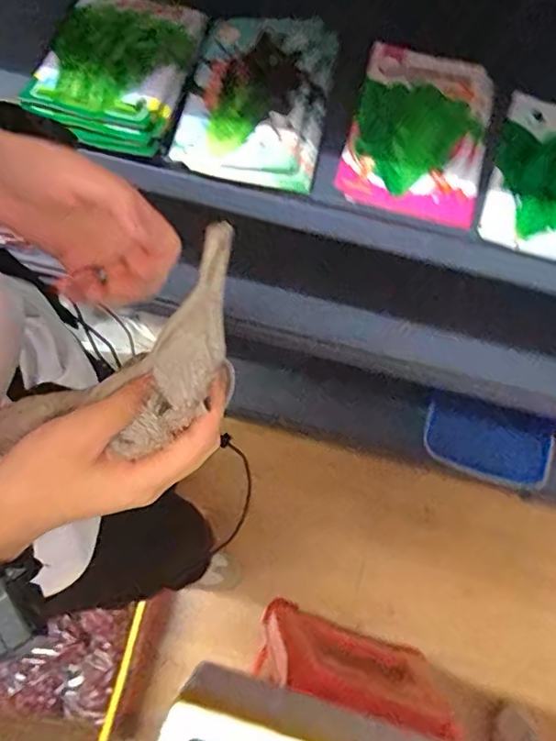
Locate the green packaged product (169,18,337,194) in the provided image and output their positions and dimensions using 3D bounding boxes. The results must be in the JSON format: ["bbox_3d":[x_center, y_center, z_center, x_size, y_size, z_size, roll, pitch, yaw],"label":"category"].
[{"bbox_3d":[-0.021,-0.282,0.579,0.142,0.021,0.190,11,73,2],"label":"green packaged product"}]

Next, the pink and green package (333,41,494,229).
[{"bbox_3d":[0.145,-0.247,0.577,0.134,0.009,0.195,14,74,3],"label":"pink and green package"}]

